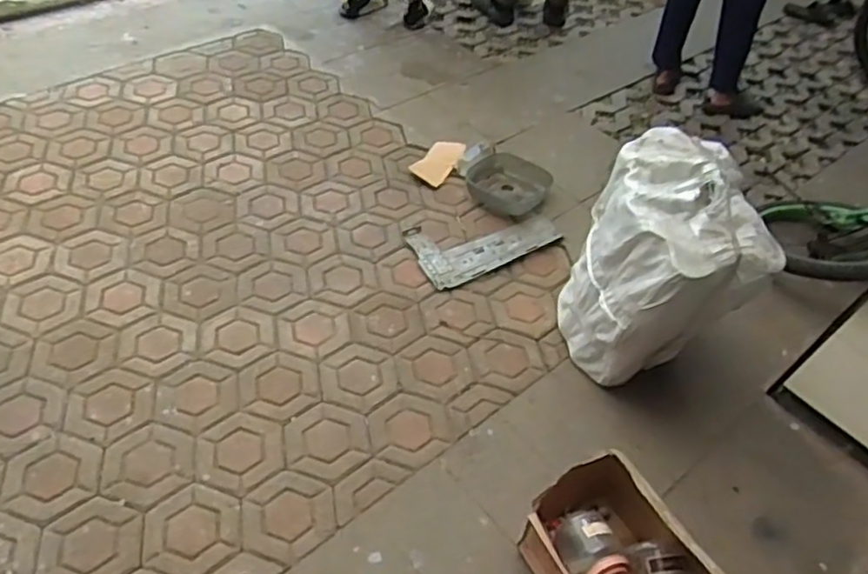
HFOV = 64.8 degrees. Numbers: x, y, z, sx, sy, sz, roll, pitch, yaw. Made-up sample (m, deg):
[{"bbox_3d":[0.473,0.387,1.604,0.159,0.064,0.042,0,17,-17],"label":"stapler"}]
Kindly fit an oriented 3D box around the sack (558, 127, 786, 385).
[{"bbox_3d":[0.548,-0.055,1.722,0.310,0.539,0.458,-7,48,-14],"label":"sack"}]

